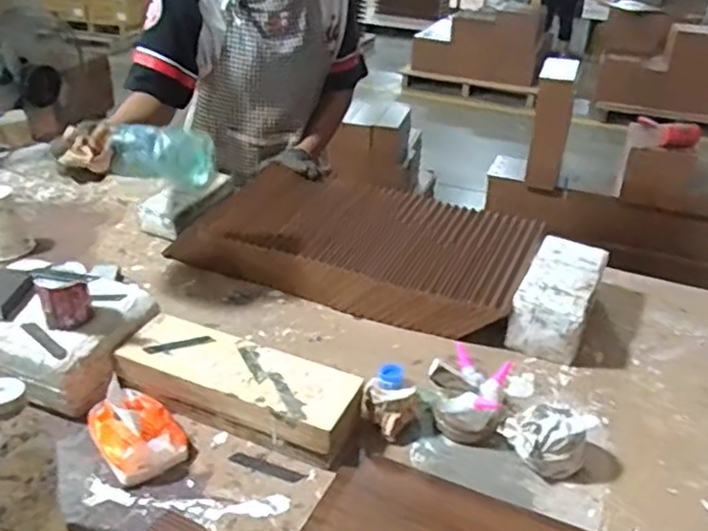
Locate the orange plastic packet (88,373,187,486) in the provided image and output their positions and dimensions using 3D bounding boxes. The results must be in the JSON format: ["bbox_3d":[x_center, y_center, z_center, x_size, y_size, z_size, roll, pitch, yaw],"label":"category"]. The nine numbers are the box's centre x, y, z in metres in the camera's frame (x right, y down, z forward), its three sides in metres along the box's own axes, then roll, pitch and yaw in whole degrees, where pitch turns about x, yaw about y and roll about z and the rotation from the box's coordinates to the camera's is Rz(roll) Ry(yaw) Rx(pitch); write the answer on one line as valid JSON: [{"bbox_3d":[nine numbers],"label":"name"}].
[{"bbox_3d":[-0.280,0.207,0.844,0.102,0.066,0.129,-18,37,-32],"label":"orange plastic packet"}]

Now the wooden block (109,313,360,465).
[{"bbox_3d":[-0.155,0.163,0.900,0.335,0.063,0.119,13,32,16],"label":"wooden block"}]

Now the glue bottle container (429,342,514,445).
[{"bbox_3d":[0.158,0.175,0.896,0.095,0.086,0.098,2,31,-1],"label":"glue bottle container"}]

